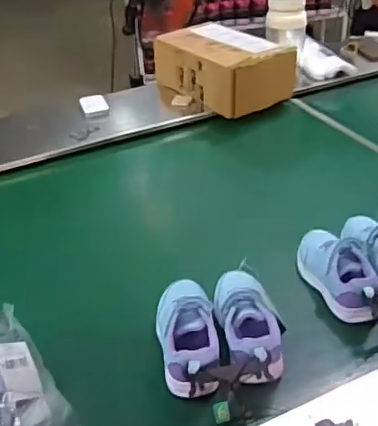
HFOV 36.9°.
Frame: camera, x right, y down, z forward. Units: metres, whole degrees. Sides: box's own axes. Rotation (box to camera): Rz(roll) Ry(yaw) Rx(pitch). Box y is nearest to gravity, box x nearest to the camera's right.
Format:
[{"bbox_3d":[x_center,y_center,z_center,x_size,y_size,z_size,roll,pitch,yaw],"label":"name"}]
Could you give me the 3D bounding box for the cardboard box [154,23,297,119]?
[{"bbox_3d":[0.087,-0.364,1.397,0.204,0.124,0.327,-28,43,-30],"label":"cardboard box"}]

